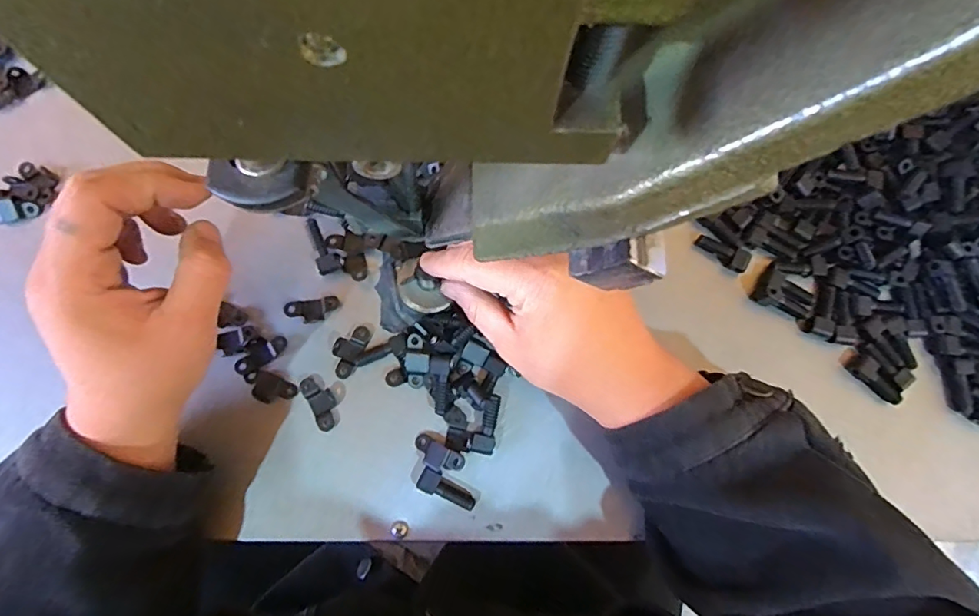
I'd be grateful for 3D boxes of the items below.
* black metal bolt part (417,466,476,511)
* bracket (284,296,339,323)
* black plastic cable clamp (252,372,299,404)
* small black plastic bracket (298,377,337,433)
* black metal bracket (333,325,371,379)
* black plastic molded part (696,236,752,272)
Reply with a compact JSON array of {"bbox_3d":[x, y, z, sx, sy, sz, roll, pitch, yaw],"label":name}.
[{"bbox_3d":[-0.025,0.109,0.305,0.036,0.010,0.014,31,81,5],"label":"black metal bolt part"},{"bbox_3d":[-0.114,0.001,0.328,0.034,0.005,0.015,-10,80,-3],"label":"bracket"},{"bbox_3d":[-0.133,0.051,0.315,0.025,0.004,0.017,22,80,3],"label":"black plastic cable clamp"},{"bbox_3d":[-0.104,0.058,0.316,0.016,0.004,0.034,-28,81,-6],"label":"small black plastic bracket"},{"bbox_3d":[-0.089,0.027,0.322,0.018,0.006,0.034,20,80,3],"label":"black metal bracket"},{"bbox_3d":[0.157,-0.037,0.345,0.036,0.011,0.013,33,81,17],"label":"black plastic molded part"}]

